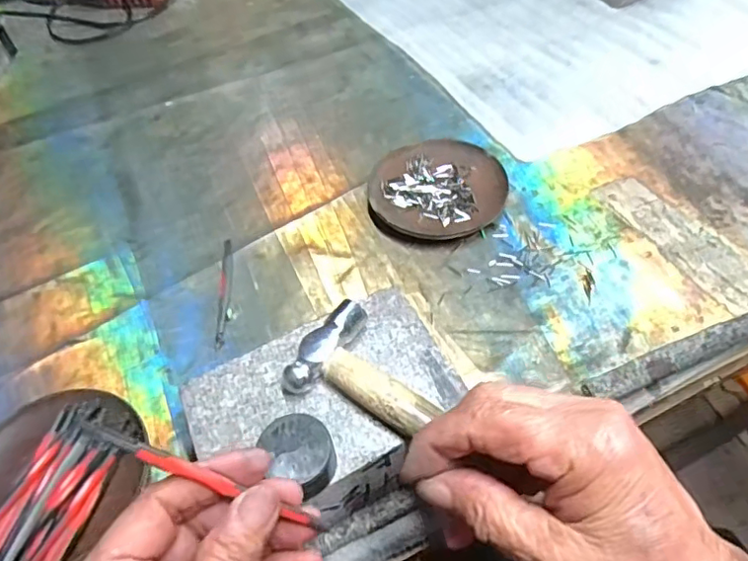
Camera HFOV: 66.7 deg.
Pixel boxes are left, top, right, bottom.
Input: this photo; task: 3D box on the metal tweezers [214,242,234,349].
[{"bbox_3d":[-0.116,0.008,0.442,0.009,0.004,0.101,-6,53,-1],"label":"metal tweezers"}]

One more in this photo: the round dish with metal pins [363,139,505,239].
[{"bbox_3d":[0.054,-0.079,0.488,0.113,0.017,0.102,2,53,5],"label":"round dish with metal pins"}]

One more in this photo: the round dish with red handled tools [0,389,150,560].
[{"bbox_3d":[-0.204,0.121,0.350,0.110,0.026,0.114,-2,53,2],"label":"round dish with red handled tools"}]

